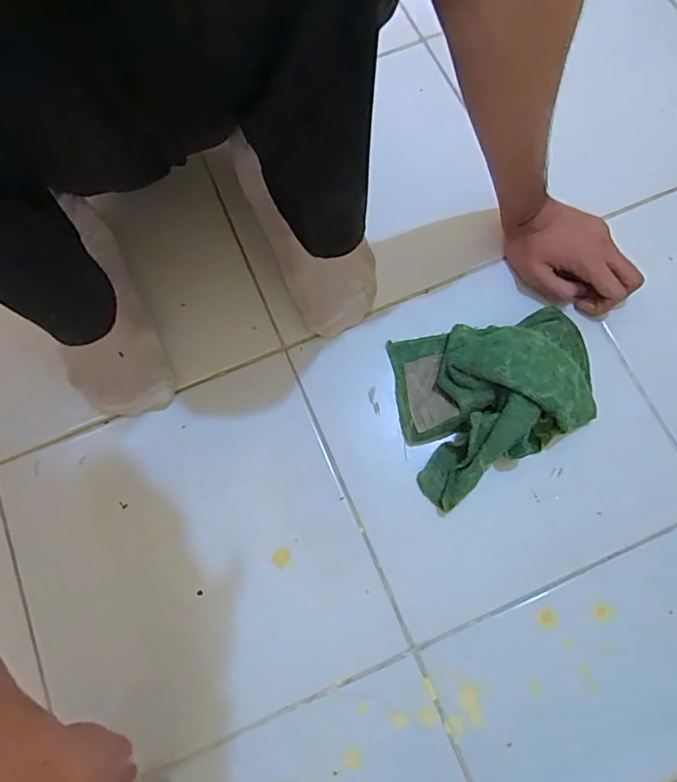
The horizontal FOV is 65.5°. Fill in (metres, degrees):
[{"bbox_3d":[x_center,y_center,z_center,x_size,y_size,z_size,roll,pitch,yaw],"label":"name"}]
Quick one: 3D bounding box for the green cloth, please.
[{"bbox_3d":[0.145,0.004,0.476,0.174,0.056,0.156,-13,74,-2],"label":"green cloth"}]

